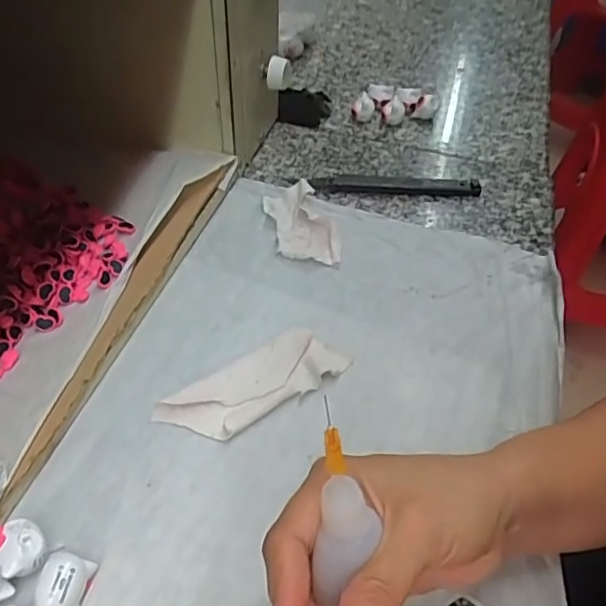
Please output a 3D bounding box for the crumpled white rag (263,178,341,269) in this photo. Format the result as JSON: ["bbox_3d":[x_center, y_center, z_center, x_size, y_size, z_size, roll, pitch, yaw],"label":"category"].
[{"bbox_3d":[0.001,-0.060,0.441,0.045,0.017,0.083,-7,49,-13],"label":"crumpled white rag"}]

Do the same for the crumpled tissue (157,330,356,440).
[{"bbox_3d":[-0.027,0.047,0.348,0.112,0.011,0.039,-25,56,-27],"label":"crumpled tissue"}]

